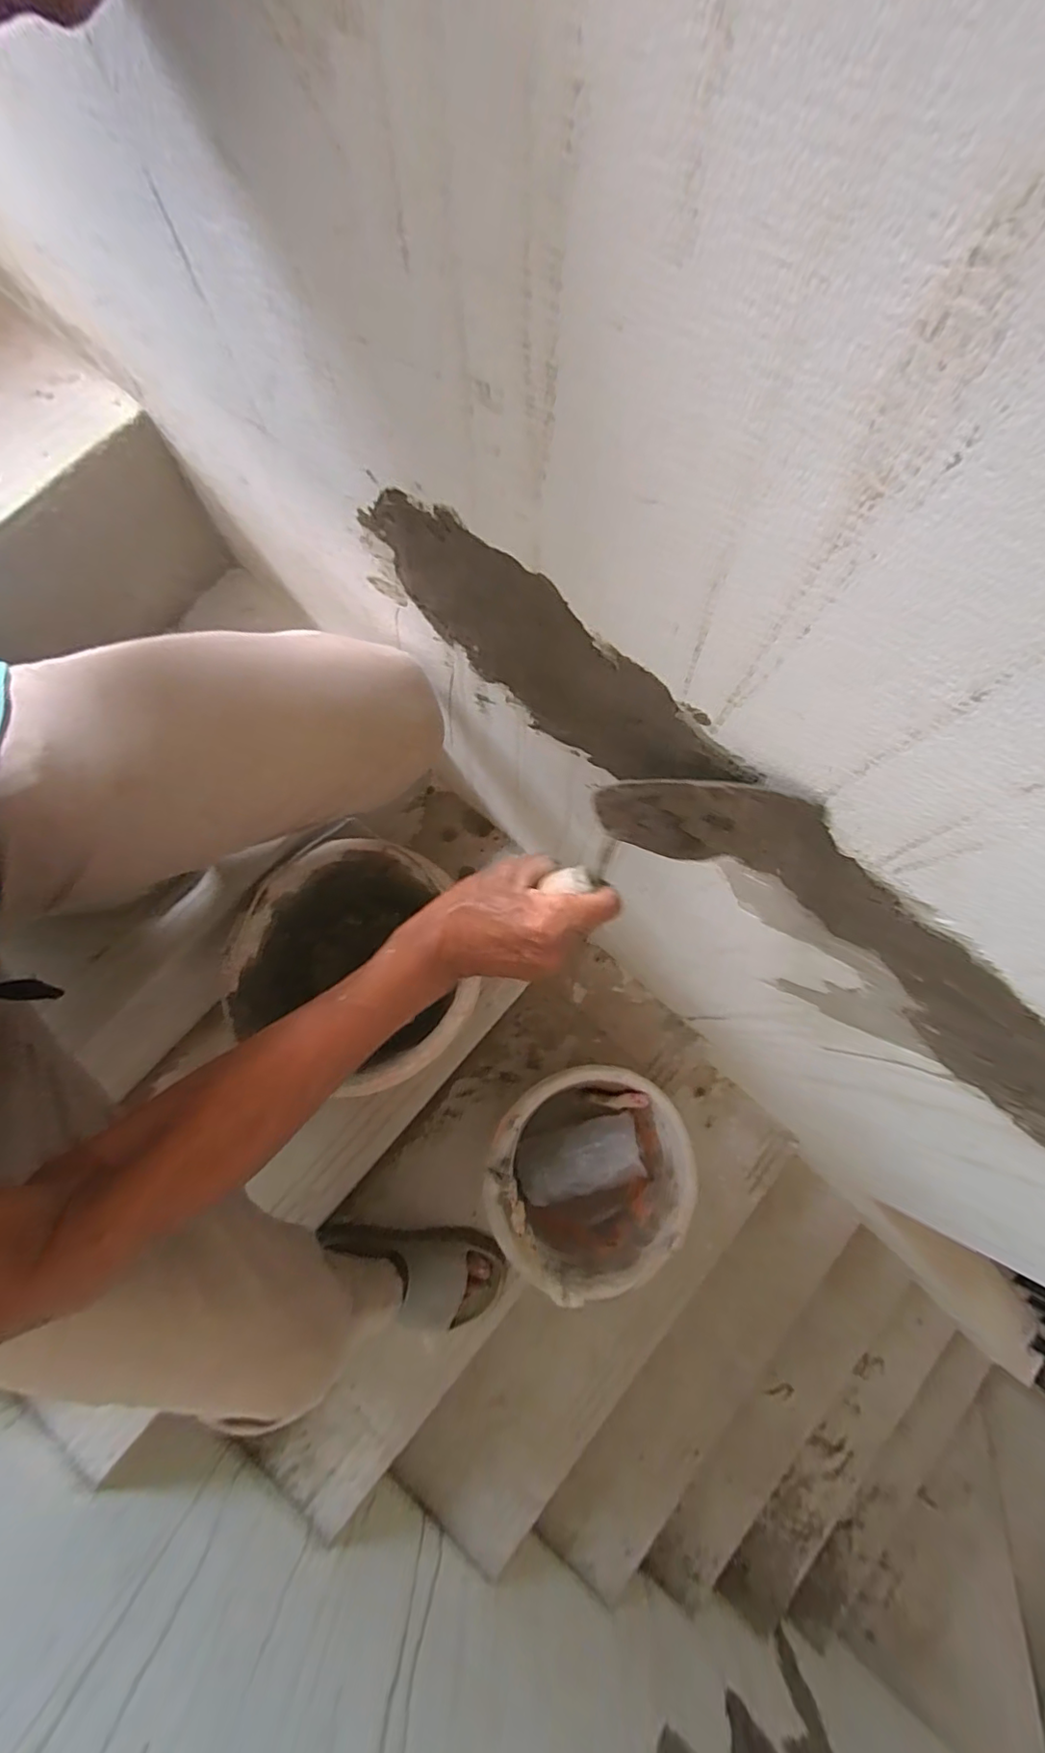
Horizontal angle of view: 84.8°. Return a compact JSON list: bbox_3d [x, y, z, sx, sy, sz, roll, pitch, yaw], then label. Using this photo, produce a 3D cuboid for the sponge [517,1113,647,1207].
[{"bbox_3d":[0.074,0.374,0.751,0.163,0.044,0.081,-17,78,-5],"label":"sponge"}]

